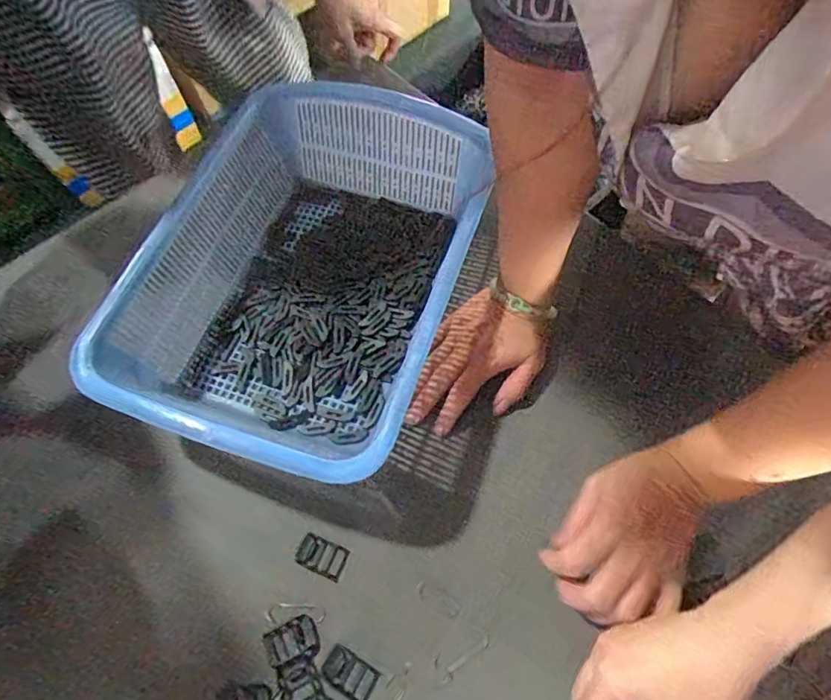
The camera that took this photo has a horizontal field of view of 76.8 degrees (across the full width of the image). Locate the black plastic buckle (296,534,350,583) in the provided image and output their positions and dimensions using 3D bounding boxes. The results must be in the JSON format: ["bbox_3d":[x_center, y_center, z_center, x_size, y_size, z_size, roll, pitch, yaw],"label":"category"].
[{"bbox_3d":[-0.077,0.170,0.431,0.040,0.004,0.025,20,66,11],"label":"black plastic buckle"}]

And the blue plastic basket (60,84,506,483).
[{"bbox_3d":[-0.090,-0.070,0.481,0.255,0.107,0.350,17,66,10],"label":"blue plastic basket"}]

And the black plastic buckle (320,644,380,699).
[{"bbox_3d":[-0.049,0.243,0.393,0.040,0.004,0.024,29,68,15],"label":"black plastic buckle"}]

